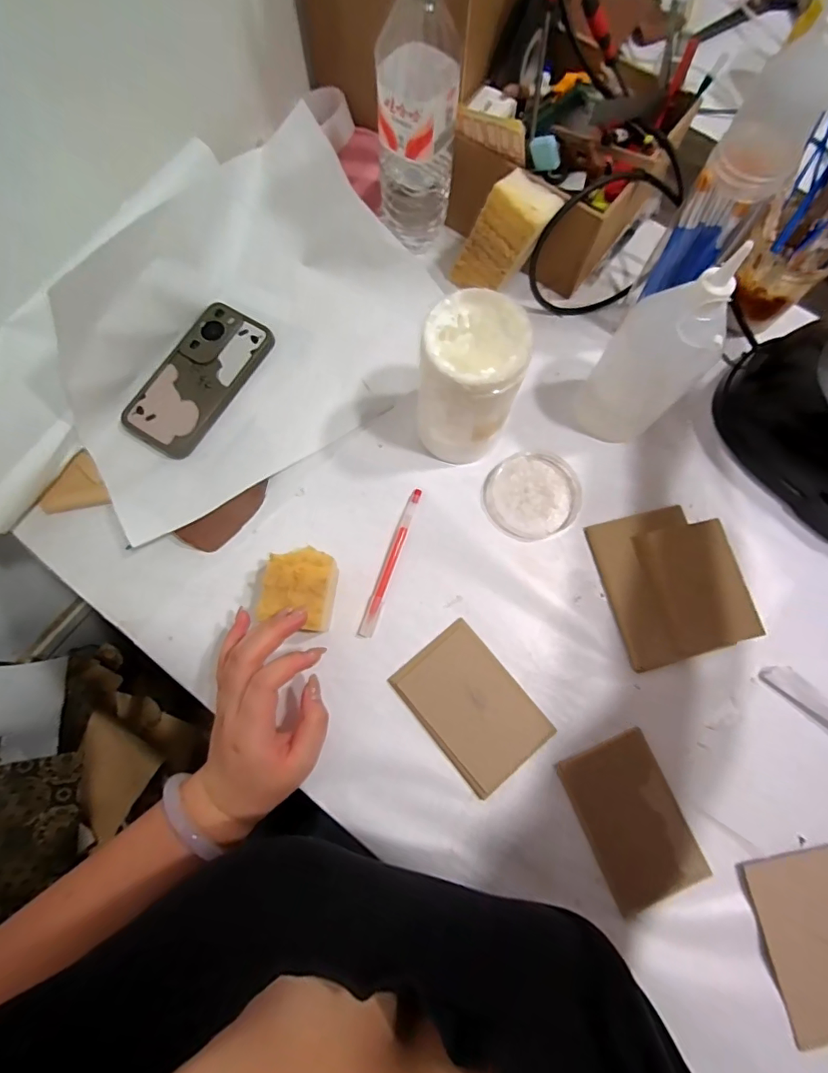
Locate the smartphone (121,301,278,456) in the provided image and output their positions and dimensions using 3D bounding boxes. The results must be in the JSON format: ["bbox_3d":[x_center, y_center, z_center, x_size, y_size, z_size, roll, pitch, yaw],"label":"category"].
[{"bbox_3d":[-0.216,-0.159,0.479,0.079,0.012,0.164,29,78,7],"label":"smartphone"}]

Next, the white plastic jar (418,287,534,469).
[{"bbox_3d":[0.048,-0.129,0.404,0.080,0.136,0.087,16,77,4],"label":"white plastic jar"}]

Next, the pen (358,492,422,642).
[{"bbox_3d":[-0.021,0.023,0.442,0.013,0.006,0.143,18,77,5],"label":"pen"}]

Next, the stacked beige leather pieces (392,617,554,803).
[{"bbox_3d":[0.050,0.147,0.411,0.085,0.009,0.124,-38,79,-8],"label":"stacked beige leather pieces"}]

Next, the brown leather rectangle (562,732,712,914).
[{"bbox_3d":[0.181,0.234,0.391,0.078,0.004,0.119,-23,77,-5],"label":"brown leather rectangle"}]

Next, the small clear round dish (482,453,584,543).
[{"bbox_3d":[0.115,-0.040,0.462,0.093,0.011,0.088,0,76,0],"label":"small clear round dish"}]

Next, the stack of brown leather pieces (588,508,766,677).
[{"bbox_3d":[0.231,0.041,0.426,0.108,0.032,0.133,-14,77,-3],"label":"stack of brown leather pieces"}]

